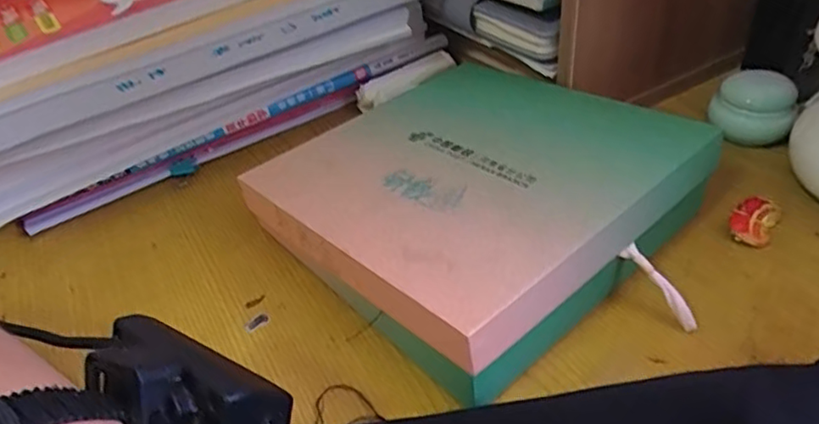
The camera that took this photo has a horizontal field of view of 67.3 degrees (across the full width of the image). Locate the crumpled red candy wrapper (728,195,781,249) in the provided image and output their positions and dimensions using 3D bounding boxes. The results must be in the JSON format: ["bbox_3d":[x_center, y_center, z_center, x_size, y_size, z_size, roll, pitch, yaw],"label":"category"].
[{"bbox_3d":[0.172,0.002,0.305,0.019,0.007,0.037,24,49,33],"label":"crumpled red candy wrapper"}]

